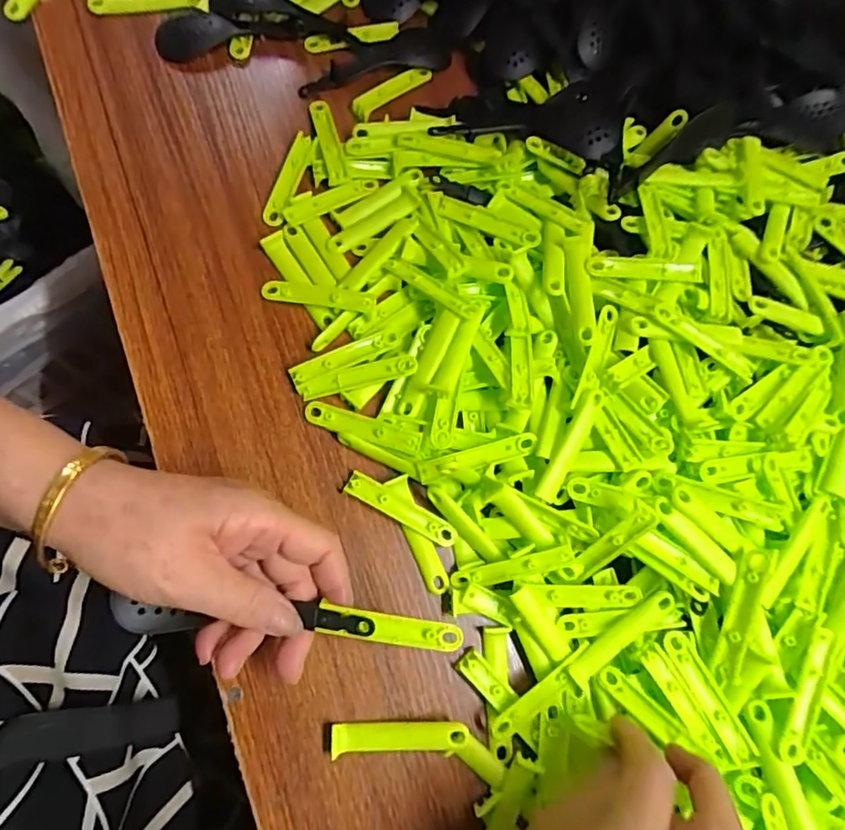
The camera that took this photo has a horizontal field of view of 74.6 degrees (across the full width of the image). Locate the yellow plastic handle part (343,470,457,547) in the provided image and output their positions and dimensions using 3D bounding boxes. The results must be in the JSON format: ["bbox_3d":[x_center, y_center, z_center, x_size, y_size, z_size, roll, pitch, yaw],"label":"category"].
[{"bbox_3d":[-0.013,0.059,0.343,0.074,0.005,0.015,29,73,-1],"label":"yellow plastic handle part"}]

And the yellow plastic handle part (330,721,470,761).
[{"bbox_3d":[-0.013,0.181,0.312,0.076,0.005,0.016,-2,76,-10],"label":"yellow plastic handle part"}]

